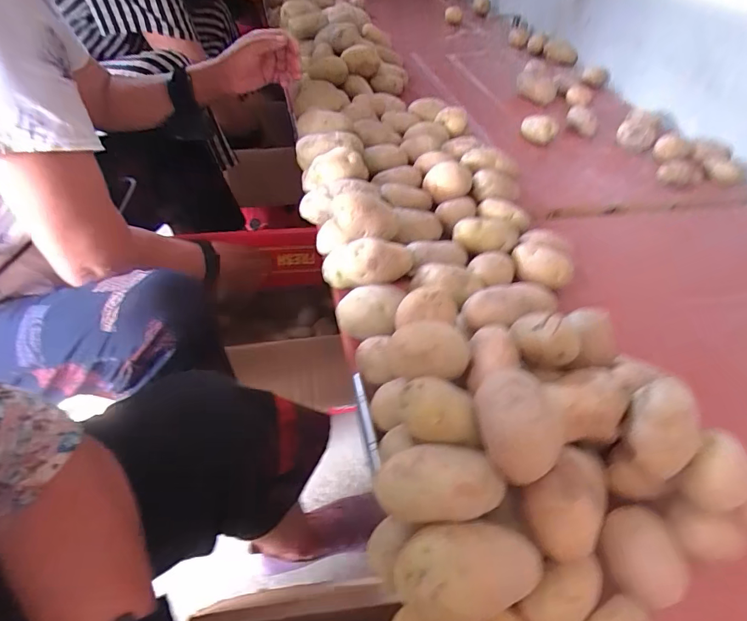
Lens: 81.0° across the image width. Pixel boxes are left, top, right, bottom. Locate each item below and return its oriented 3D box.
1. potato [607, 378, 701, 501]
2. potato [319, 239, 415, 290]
[{"bbox_3d":[0.212,0.100,0.334,0.044,0.095,0.032,21,9,14],"label":"potato"},{"bbox_3d":[-0.016,-0.050,0.479,0.100,0.050,0.056,-4,41,31],"label":"potato"}]

